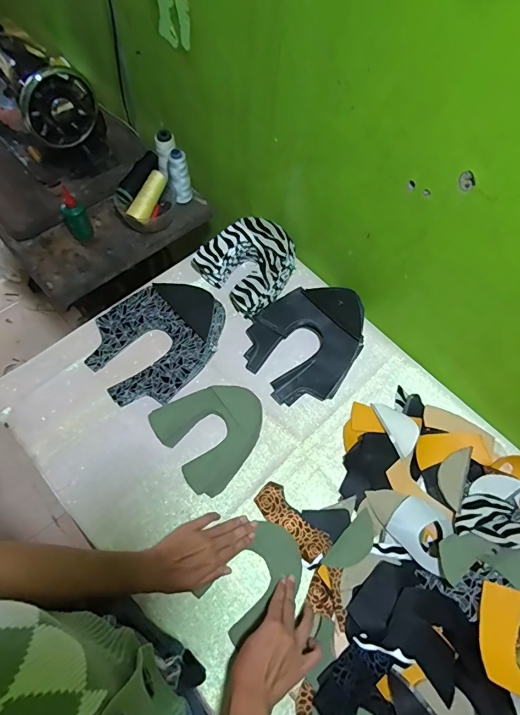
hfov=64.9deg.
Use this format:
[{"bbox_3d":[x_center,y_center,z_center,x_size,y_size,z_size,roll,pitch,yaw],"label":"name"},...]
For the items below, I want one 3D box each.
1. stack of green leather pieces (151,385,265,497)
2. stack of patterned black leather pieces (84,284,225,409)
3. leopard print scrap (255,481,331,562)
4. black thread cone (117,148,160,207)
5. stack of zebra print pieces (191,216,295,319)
[{"bbox_3d":[-0.072,0.119,0.681,0.166,0.021,0.160,-34,71,-18],"label":"stack of green leather pieces"},{"bbox_3d":[-0.184,-0.038,0.723,0.193,0.059,0.245,37,67,13],"label":"stack of patterned black leather pieces"},{"bbox_3d":[0.049,0.251,0.624,0.048,0.008,0.129,-40,73,-20],"label":"leopard print scrap"},{"bbox_3d":[-0.249,-0.371,0.844,0.041,0.034,0.123,25,69,12],"label":"black thread cone"},{"bbox_3d":[-0.018,-0.185,0.792,0.169,0.077,0.160,40,68,16],"label":"stack of zebra print pieces"}]

